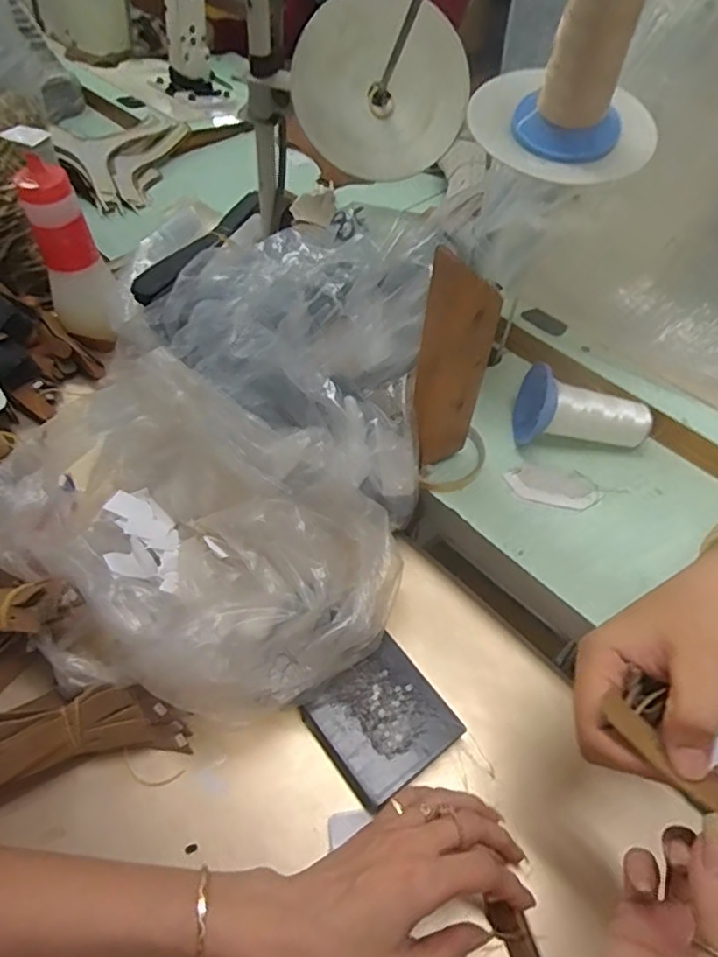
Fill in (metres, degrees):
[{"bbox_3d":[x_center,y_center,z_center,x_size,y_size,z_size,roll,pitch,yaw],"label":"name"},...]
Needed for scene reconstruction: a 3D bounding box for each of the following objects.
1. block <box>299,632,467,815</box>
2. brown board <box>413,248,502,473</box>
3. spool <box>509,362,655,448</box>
[{"bbox_3d":[0.016,0.170,0.413,0.082,0.022,0.081,-32,60,-23],"label":"block"},{"bbox_3d":[0.071,-0.079,0.444,0.052,0.189,0.013,-2,50,-4],"label":"brown board"},{"bbox_3d":[0.202,-0.068,0.534,0.116,0.064,0.064,0,53,-2],"label":"spool"}]

